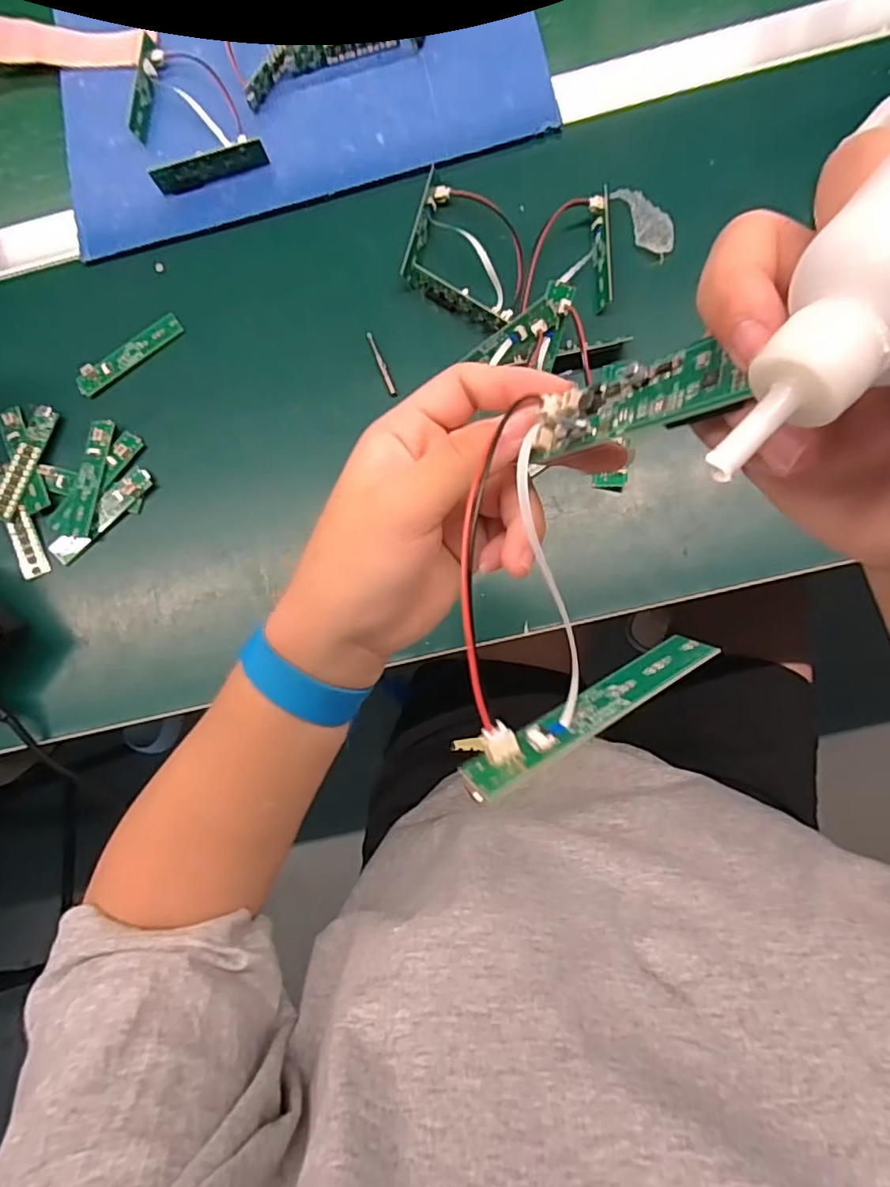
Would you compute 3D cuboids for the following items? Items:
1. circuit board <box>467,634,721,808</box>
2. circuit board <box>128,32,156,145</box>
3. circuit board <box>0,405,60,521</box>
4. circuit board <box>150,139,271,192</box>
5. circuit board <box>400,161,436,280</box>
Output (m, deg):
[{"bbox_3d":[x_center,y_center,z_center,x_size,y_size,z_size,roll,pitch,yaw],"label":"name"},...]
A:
[{"bbox_3d":[0.042,0.031,0.169,0.084,0.017,0.009,-26,116,-18],"label":"circuit board"},{"bbox_3d":[-0.224,-0.379,0.444,0.015,0.013,0.080,6,83,6],"label":"circuit board"},{"bbox_3d":[-0.296,-0.092,0.415,0.018,0.011,0.085,18,85,7],"label":"circuit board"},{"bbox_3d":[-0.168,-0.306,0.426,0.081,0.020,0.009,-14,82,3],"label":"circuit board"},{"bbox_3d":[-0.016,-0.255,0.410,0.008,0.014,0.080,15,84,7],"label":"circuit board"}]

